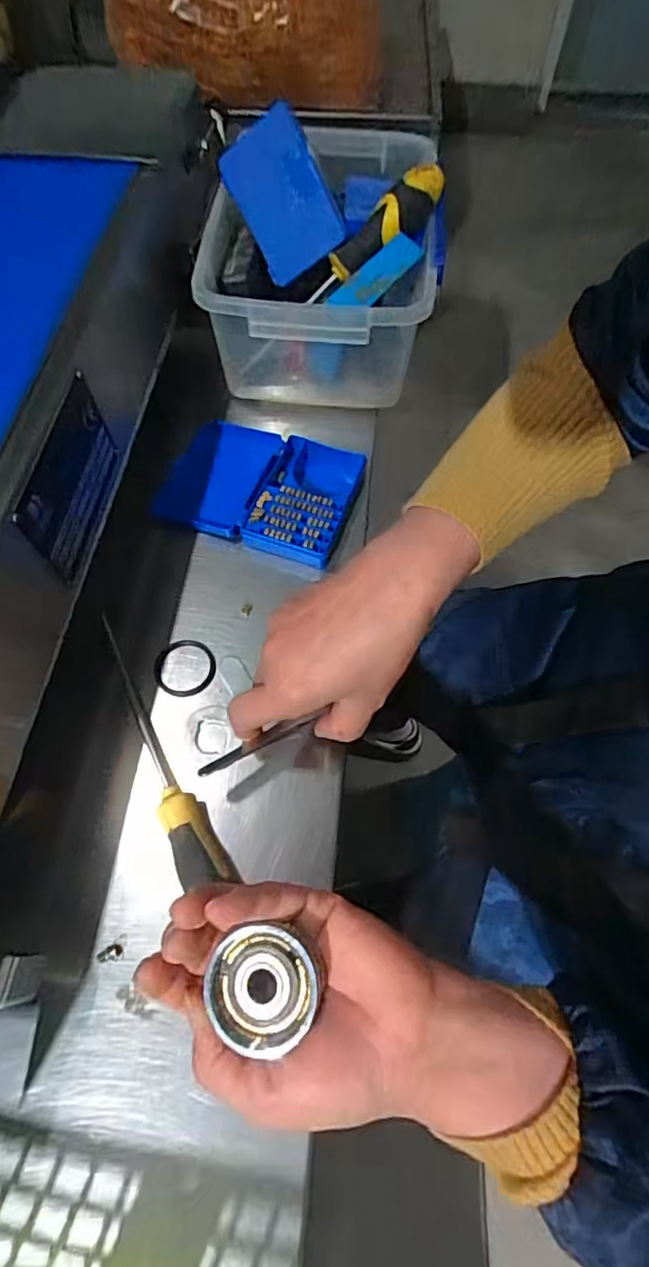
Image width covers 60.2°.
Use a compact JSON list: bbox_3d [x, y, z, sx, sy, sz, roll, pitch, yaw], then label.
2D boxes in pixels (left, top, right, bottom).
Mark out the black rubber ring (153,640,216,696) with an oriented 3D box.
[{"bbox_3d":[-0.096,0.024,0.386,0.043,0.006,0.040,0,64,0],"label":"black rubber ring"}]

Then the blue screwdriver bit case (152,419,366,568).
[{"bbox_3d":[-0.051,-0.117,0.442,0.148,0.019,0.107,20,65,9],"label":"blue screwdriver bit case"}]

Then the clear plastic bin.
[{"bbox_3d":[0.004,-0.321,0.498,0.182,0.104,0.254,8,64,3],"label":"clear plastic bin"}]

